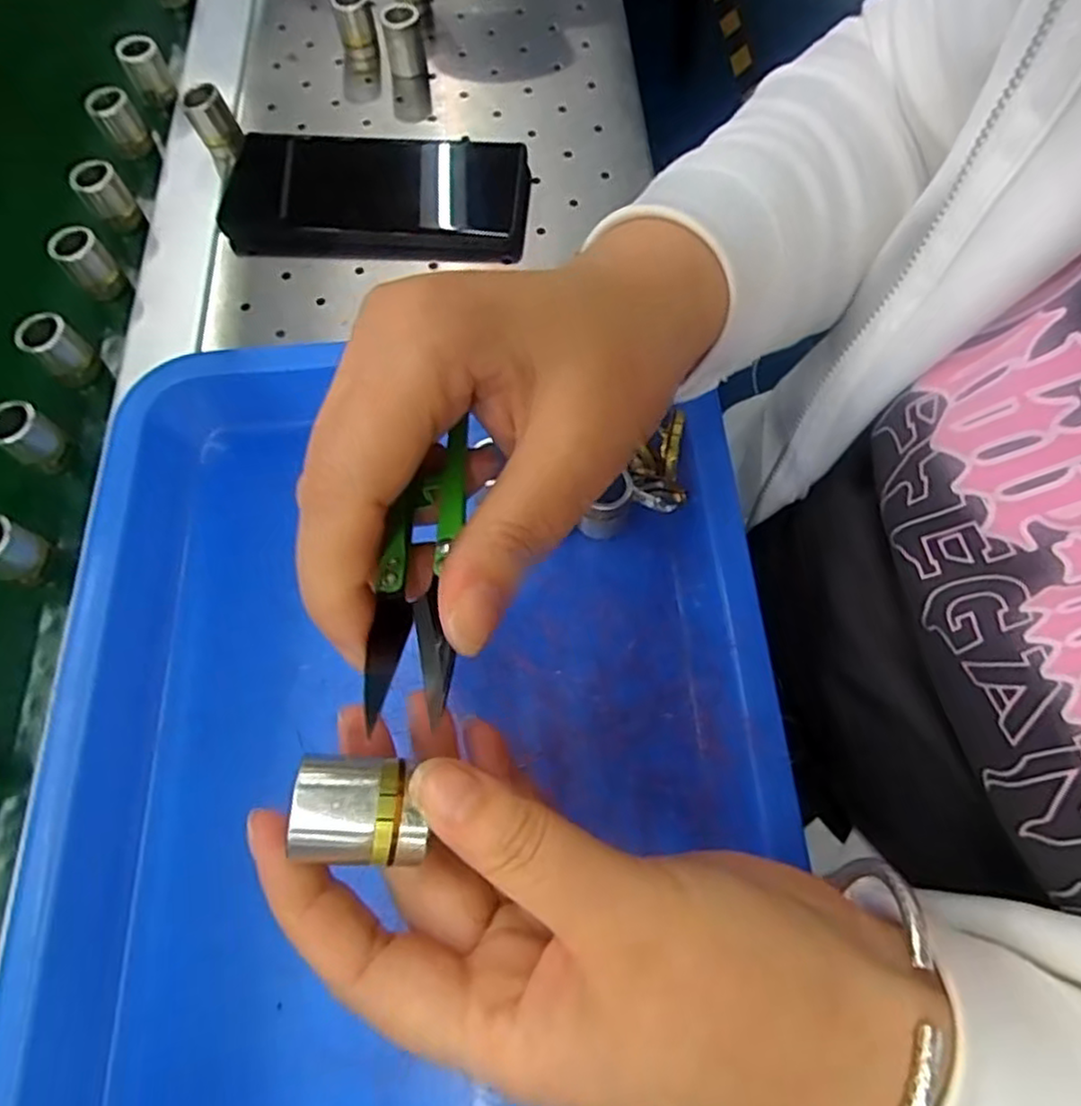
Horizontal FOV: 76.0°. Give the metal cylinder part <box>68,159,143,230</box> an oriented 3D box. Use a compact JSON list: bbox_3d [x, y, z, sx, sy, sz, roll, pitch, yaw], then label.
[{"bbox_3d":[-0.243,-0.199,0.388,0.024,0.032,0.021,-36,70,-12],"label":"metal cylinder part"}]

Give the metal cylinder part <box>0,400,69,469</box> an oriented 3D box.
[{"bbox_3d":[-0.241,-0.055,0.324,0.019,0.028,0.023,28,71,13],"label":"metal cylinder part"}]

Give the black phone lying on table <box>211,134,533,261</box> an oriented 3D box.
[{"bbox_3d":[-0.099,-0.205,0.389,0.182,0.014,0.081,4,67,4],"label":"black phone lying on table"}]

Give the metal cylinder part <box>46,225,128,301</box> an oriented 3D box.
[{"bbox_3d":[-0.241,-0.154,0.369,0.024,0.030,0.021,-41,71,-14],"label":"metal cylinder part"}]

